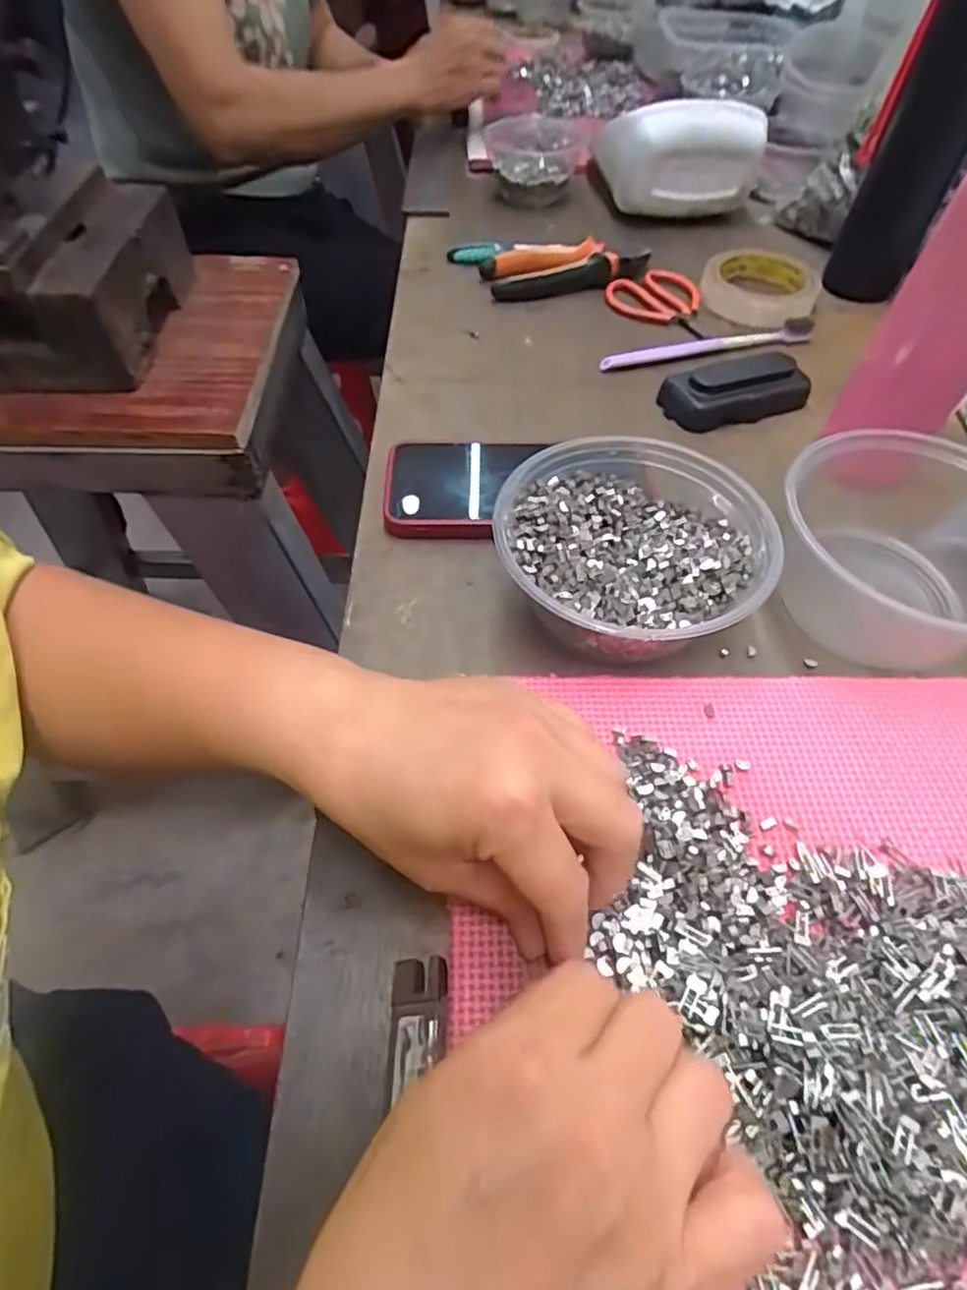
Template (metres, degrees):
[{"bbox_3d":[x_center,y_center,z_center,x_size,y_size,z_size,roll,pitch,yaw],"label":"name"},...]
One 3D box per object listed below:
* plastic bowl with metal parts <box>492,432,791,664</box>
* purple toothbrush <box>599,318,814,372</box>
[{"bbox_3d":[0.076,-0.048,0.328,0.134,0.055,0.136,-1,55,1],"label":"plastic bowl with metal parts"},{"bbox_3d":[0.183,-0.242,0.499,0.183,0.009,0.020,-16,56,-9],"label":"purple toothbrush"}]

